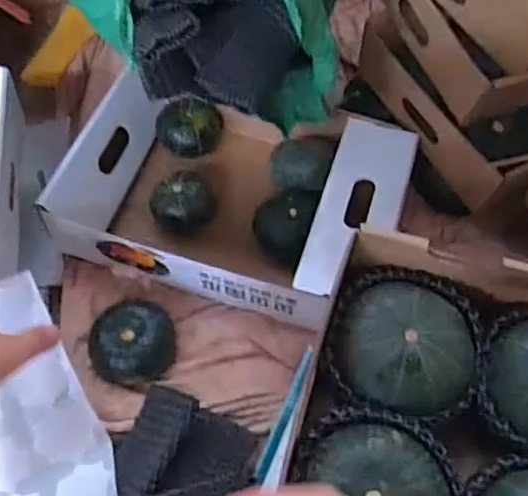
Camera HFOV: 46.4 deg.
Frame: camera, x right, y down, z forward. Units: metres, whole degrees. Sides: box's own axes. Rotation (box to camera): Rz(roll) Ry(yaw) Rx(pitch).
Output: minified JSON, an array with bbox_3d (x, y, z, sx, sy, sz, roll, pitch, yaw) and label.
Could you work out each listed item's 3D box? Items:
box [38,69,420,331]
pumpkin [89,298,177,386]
[{"bbox_3d":[-0.031,-0.069,0.749,0.384,0.094,0.281,14,60,6],"label":"box"},{"bbox_3d":[-0.141,0.097,0.653,0.085,0.052,0.083,1,59,-2],"label":"pumpkin"}]

